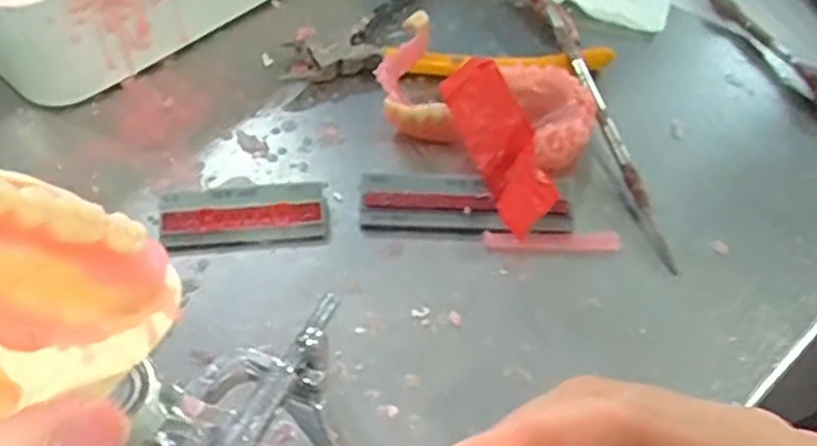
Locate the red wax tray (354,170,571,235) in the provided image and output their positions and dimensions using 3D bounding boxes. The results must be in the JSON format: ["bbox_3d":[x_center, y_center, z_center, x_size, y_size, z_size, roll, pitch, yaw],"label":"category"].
[{"bbox_3d":[0.022,-0.008,0.281,0.079,0.007,0.028,3,54,-1],"label":"red wax tray"}]

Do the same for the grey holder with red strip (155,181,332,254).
[{"bbox_3d":[-0.061,-0.003,0.273,0.061,0.008,0.024,-4,54,-6],"label":"grey holder with red strip"}]

